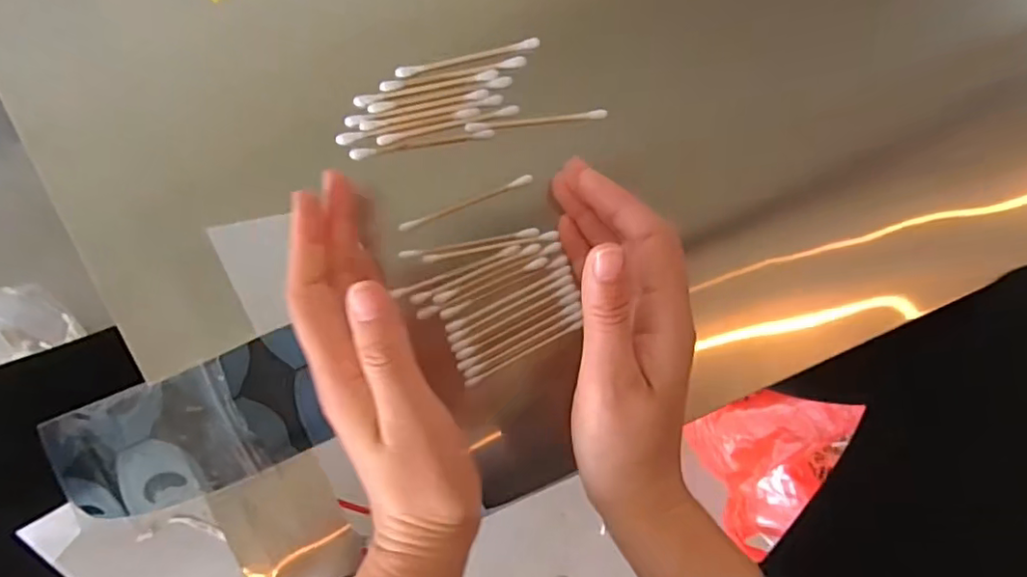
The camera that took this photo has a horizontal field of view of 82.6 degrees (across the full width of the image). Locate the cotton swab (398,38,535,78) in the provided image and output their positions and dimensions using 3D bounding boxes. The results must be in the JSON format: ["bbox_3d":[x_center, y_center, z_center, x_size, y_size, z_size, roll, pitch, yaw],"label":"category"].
[{"bbox_3d":[-0.024,-0.112,0.283,0.066,0.004,0.006,-13,94,0],"label":"cotton swab"}]

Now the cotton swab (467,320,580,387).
[{"bbox_3d":[0.005,0.034,0.303,0.065,0.007,0.004,-27,94,0],"label":"cotton swab"}]

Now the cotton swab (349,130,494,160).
[{"bbox_3d":[-0.045,-0.071,0.288,0.070,0.009,0.006,-9,93,-1],"label":"cotton swab"}]

